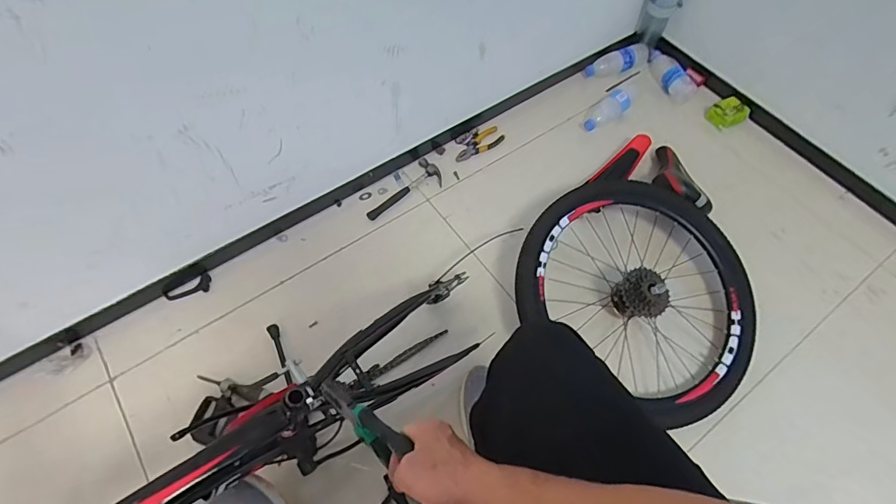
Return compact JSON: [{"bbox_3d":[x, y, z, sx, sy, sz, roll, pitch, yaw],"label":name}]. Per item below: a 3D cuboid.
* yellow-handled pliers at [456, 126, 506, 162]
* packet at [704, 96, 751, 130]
[{"bbox_3d":[0.087,-0.295,1.301,0.153,0.024,0.056,-35,69,-20],"label":"yellow-handled pliers"},{"bbox_3d":[0.804,-0.402,1.365,0.101,0.081,0.094,-17,64,-12],"label":"packet"}]

